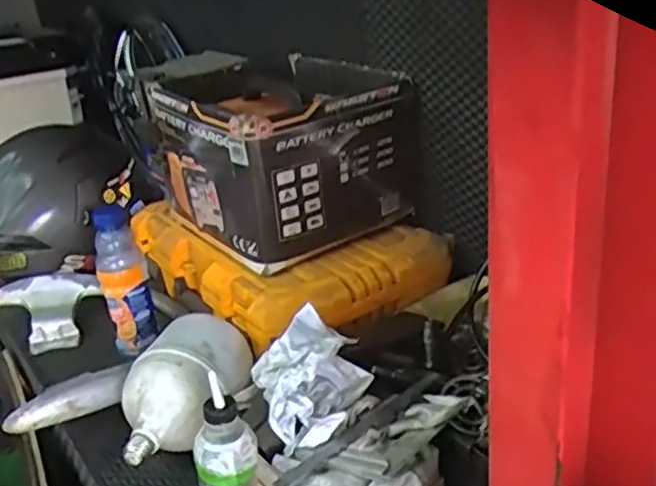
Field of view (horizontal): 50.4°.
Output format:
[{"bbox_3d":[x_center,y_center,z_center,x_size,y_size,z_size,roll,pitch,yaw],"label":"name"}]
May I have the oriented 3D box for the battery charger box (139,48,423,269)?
[{"bbox_3d":[-0.066,-0.130,1.033,0.303,0.209,0.319,-19,28,-25],"label":"battery charger box"}]

